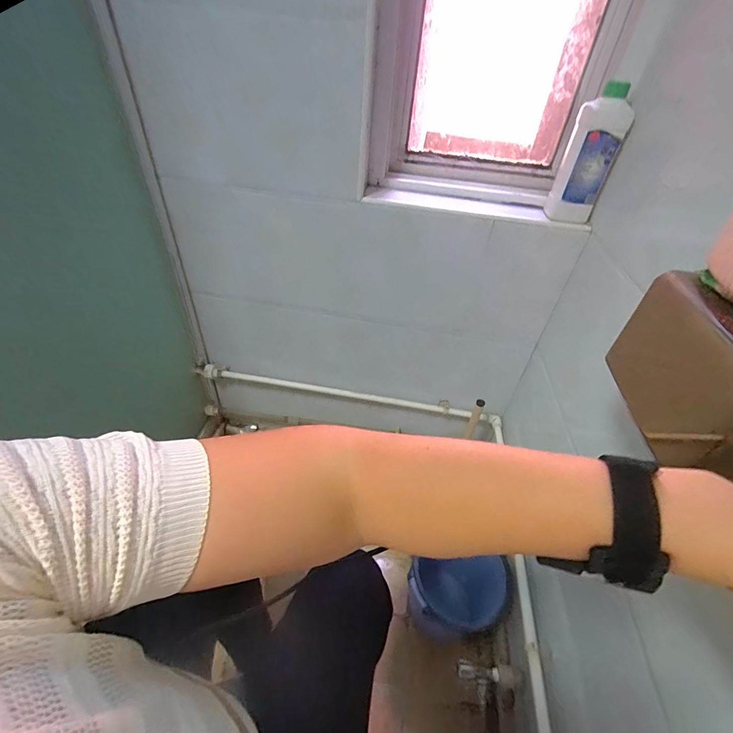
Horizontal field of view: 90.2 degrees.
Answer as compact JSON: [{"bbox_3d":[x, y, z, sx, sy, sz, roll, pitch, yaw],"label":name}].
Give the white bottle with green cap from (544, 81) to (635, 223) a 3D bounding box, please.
[{"bbox_3d":[0.407,-0.378,0.675,0.087,0.209,0.061,23,44,19],"label":"white bottle with green cap"}]

